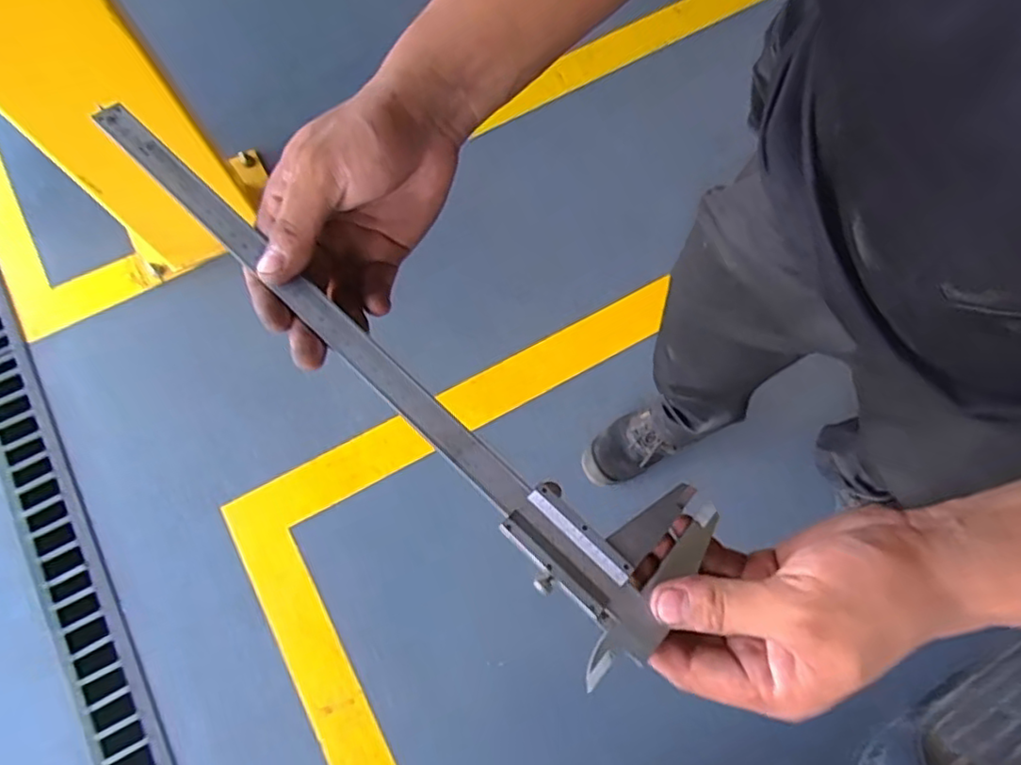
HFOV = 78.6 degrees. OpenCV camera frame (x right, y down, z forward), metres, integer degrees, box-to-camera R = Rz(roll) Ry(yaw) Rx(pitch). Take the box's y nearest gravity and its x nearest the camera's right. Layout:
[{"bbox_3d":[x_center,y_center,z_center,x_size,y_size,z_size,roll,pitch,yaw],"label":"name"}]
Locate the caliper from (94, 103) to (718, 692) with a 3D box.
[{"bbox_3d":[-0.068,-0.026,0.322,0.388,0.013,0.087,42,76,10],"label":"caliper"}]

